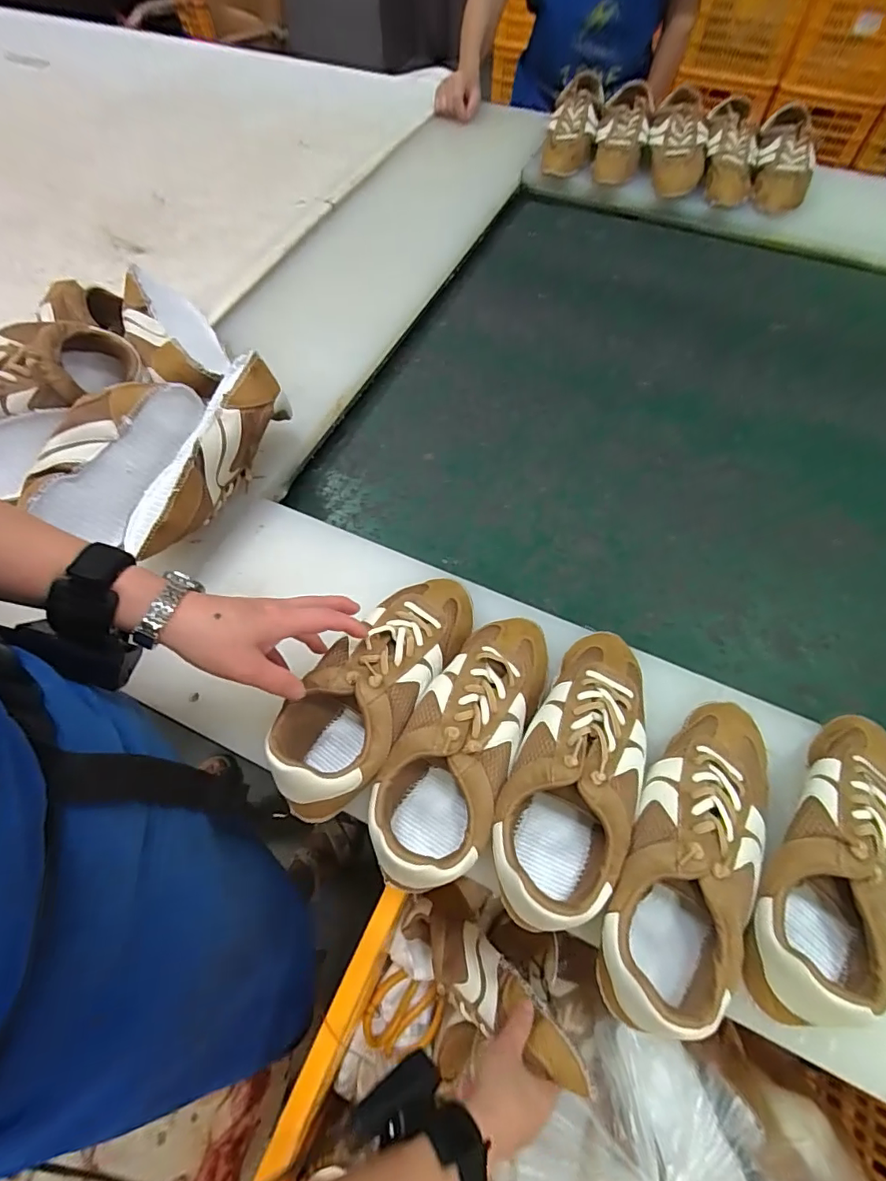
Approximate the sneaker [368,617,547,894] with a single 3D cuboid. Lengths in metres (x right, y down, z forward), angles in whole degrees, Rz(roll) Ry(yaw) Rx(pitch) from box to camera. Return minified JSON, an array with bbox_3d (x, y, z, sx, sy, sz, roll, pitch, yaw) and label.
[{"bbox_3d":[0.018,0.112,0.407,0.086,0.069,0.231,22,65,11],"label":"sneaker"}]

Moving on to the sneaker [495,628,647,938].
[{"bbox_3d":[0.108,0.130,0.392,0.089,0.070,0.232,26,66,13],"label":"sneaker"}]

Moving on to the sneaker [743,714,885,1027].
[{"bbox_3d":[0.292,0.190,0.366,0.086,0.067,0.230,38,69,18],"label":"sneaker"}]

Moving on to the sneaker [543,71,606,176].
[{"bbox_3d":[0.242,-0.865,0.943,0.088,0.094,0.260,12,63,5],"label":"sneaker"}]

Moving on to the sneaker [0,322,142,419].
[{"bbox_3d":[-0.441,-0.217,0.517,0.097,0.083,0.229,43,53,18],"label":"sneaker"}]

